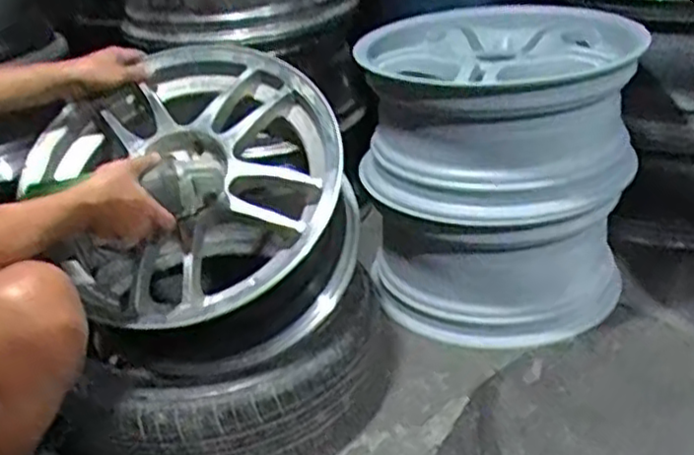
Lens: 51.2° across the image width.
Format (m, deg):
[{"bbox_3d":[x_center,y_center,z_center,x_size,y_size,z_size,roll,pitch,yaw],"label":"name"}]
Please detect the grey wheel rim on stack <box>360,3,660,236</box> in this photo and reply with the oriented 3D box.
[{"bbox_3d":[0.258,-0.196,1.297,0.450,0.284,0.380,-2,30,10],"label":"grey wheel rim on stack"}]

